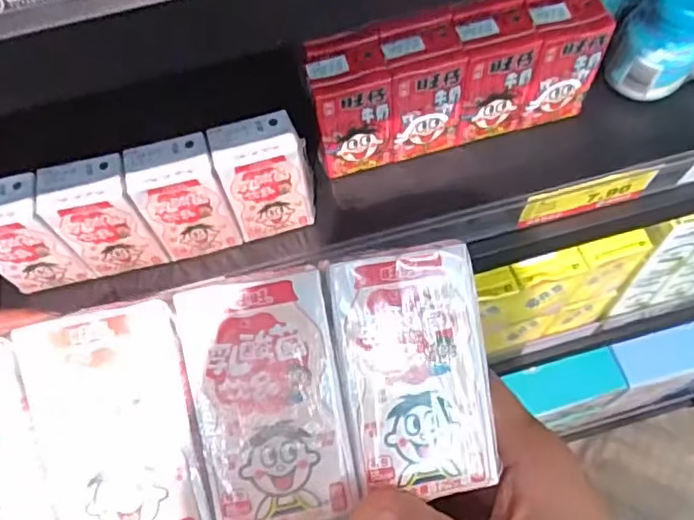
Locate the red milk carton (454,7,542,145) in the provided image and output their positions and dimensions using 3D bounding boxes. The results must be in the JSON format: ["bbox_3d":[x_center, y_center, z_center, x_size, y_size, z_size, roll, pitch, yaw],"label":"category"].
[{"bbox_3d":[0.096,-0.124,0.421,0.048,0.081,0.038,-18,64,-5],"label":"red milk carton"}]

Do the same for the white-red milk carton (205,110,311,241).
[{"bbox_3d":[-0.050,-0.053,0.395,0.052,0.081,0.035,-14,64,-3],"label":"white-red milk carton"}]

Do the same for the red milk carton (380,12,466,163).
[{"bbox_3d":[0.049,-0.117,0.421,0.048,0.082,0.050,-12,64,-2],"label":"red milk carton"}]

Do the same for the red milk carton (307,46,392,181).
[{"bbox_3d":[0.003,-0.095,0.414,0.048,0.082,0.030,-15,64,-4],"label":"red milk carton"}]

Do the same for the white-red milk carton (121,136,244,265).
[{"bbox_3d":[-0.102,-0.037,0.392,0.049,0.080,0.032,-15,64,-4],"label":"white-red milk carton"}]

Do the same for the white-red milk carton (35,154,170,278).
[{"bbox_3d":[-0.151,-0.025,0.387,0.050,0.079,0.033,-16,64,-4],"label":"white-red milk carton"}]

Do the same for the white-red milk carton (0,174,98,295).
[{"bbox_3d":[-0.199,-0.015,0.384,0.050,0.080,0.035,-8,64,0],"label":"white-red milk carton"}]

